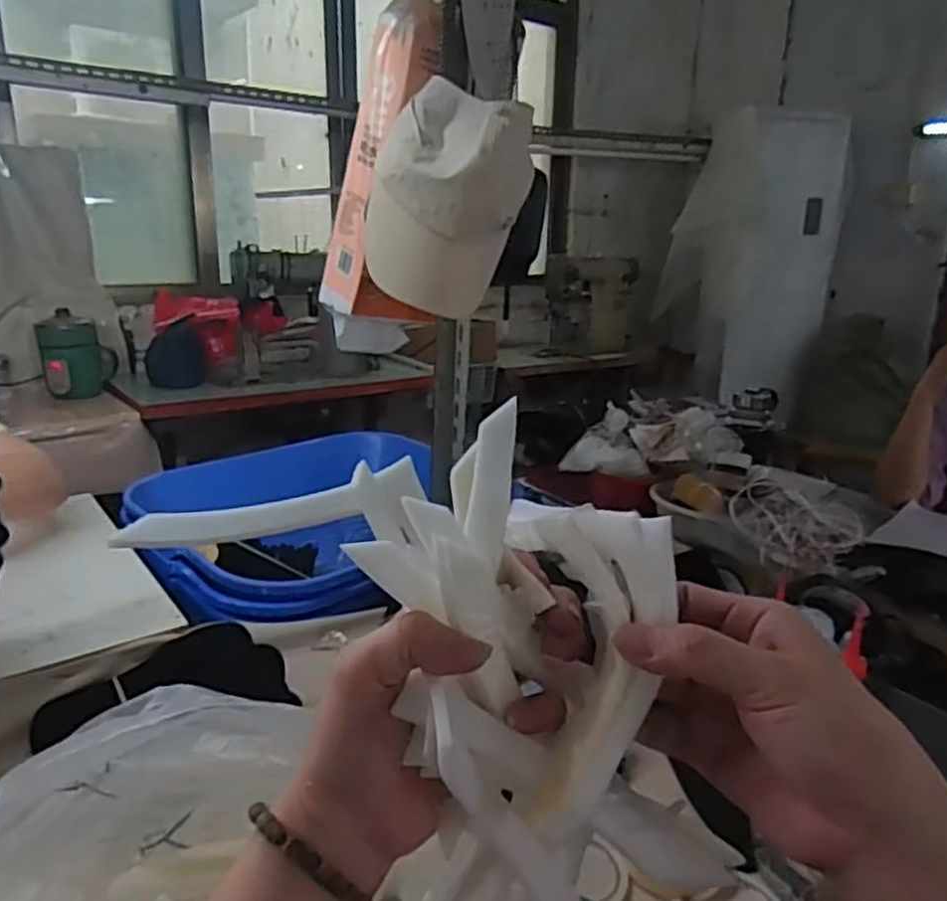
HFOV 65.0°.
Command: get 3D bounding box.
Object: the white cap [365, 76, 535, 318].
[{"bbox_3d":[-0.026,-0.261,0.794,0.162,0.212,0.108,4,17,7],"label":"white cap"}]

